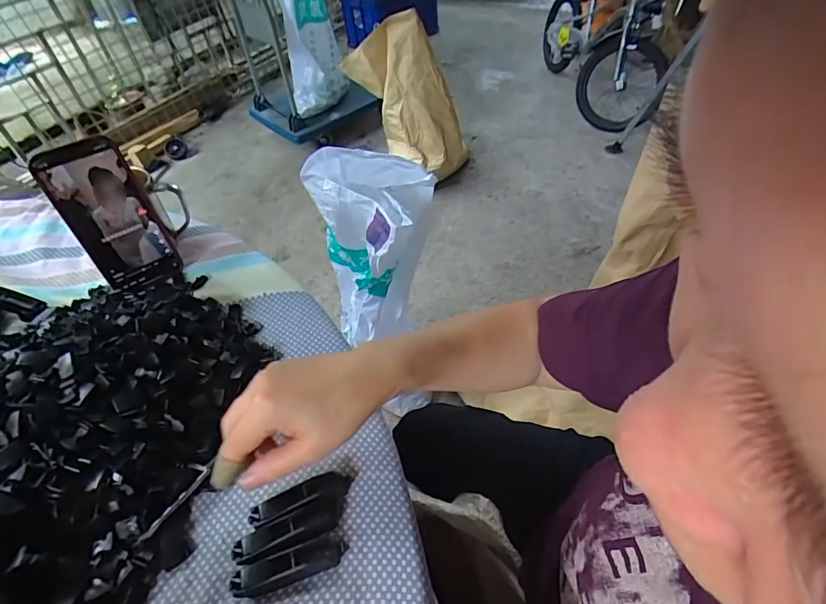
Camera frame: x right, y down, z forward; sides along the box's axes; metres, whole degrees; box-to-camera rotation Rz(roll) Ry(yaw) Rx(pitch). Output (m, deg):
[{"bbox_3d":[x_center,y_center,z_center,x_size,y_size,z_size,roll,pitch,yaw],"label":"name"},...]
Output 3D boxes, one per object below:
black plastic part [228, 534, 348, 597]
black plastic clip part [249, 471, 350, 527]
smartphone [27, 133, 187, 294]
[{"bbox_3d":[-0.085,0.179,0.310,0.075,0.015,0.019,-18,50,-12],"label":"black plastic part"},{"bbox_3d":[-0.084,0.146,0.342,0.074,0.016,0.018,-20,50,-13],"label":"black plastic clip part"},{"bbox_3d":[-0.311,-0.087,0.476,0.076,0.154,0.017,-31,38,-22],"label":"smartphone"}]

